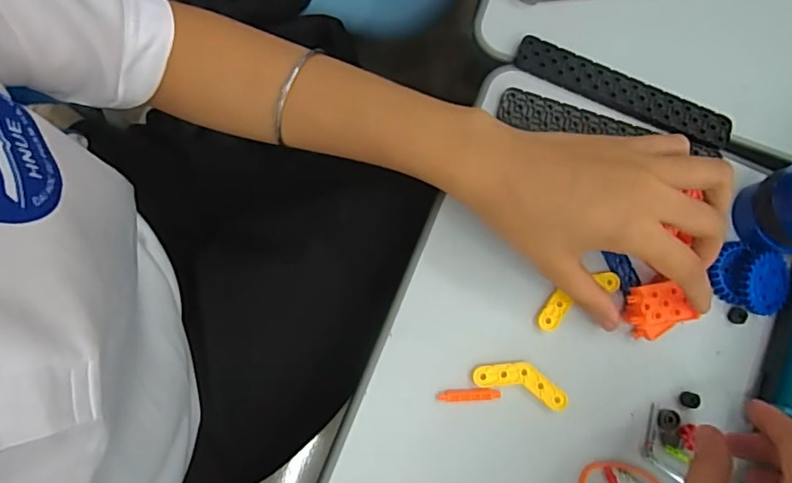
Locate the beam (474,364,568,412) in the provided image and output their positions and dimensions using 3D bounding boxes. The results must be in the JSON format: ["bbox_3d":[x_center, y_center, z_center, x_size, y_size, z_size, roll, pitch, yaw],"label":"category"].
[{"bbox_3d":[0.076,0.084,0.328,0.057,0.004,0.020,17,80,0],"label":"beam"}]

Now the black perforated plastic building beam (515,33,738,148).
[{"bbox_3d":[0.153,-0.099,0.362,0.150,0.004,0.027,22,85,-1],"label":"black perforated plastic building beam"}]

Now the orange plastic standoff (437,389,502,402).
[{"bbox_3d":[0.044,0.093,0.324,0.038,0.004,0.007,-1,80,-4],"label":"orange plastic standoff"}]

